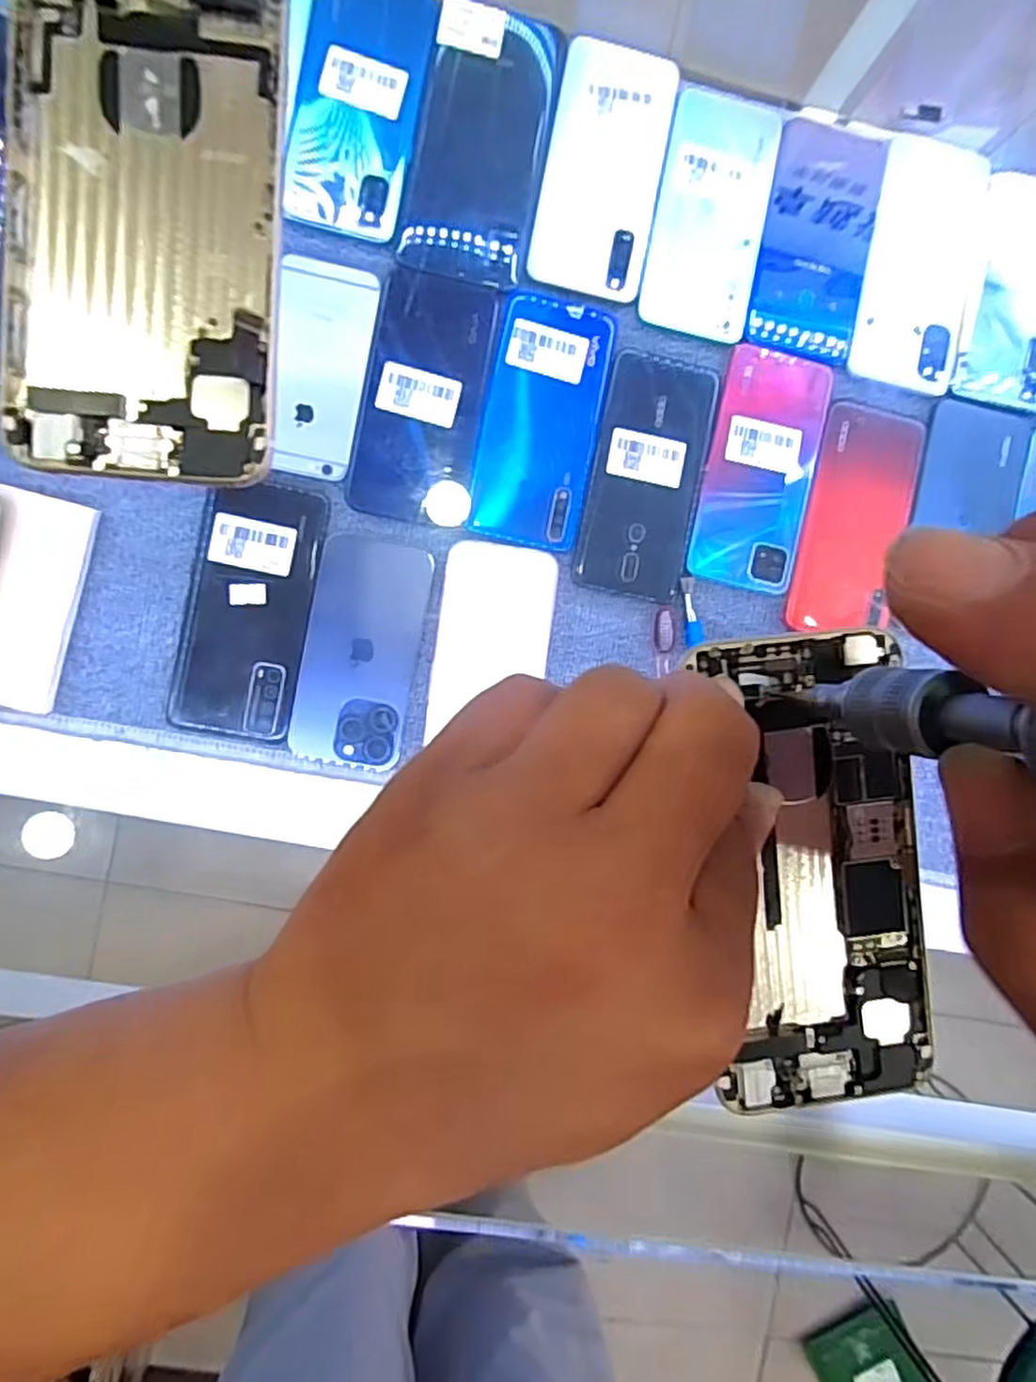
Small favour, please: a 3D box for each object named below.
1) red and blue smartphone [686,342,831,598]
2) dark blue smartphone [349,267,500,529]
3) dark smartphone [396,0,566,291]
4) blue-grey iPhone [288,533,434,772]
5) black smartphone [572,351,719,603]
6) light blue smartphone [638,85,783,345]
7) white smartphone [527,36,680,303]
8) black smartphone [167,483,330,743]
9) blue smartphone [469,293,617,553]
[{"bbox_3d":[0.165,-0.151,0.479,0.073,0.007,0.159,12,91,-6],"label":"red and blue smartphone"},{"bbox_3d":[-0.060,-0.191,0.459,0.077,0.007,0.157,8,91,-6],"label":"dark blue smartphone"},{"bbox_3d":[-0.023,-0.353,0.457,0.081,0.008,0.169,11,91,-6],"label":"dark smartphone"},{"bbox_3d":[-0.101,-0.025,0.457,0.071,0.007,0.145,10,91,-6],"label":"blue-grey iPhone"},{"bbox_3d":[0.087,-0.144,0.472,0.075,0.004,0.159,11,91,-6],"label":"black smartphone"},{"bbox_3d":[0.130,-0.319,0.471,0.075,0.004,0.159,9,91,-6],"label":"light blue smartphone"},{"bbox_3d":[0.056,-0.342,0.465,0.075,0.006,0.157,10,91,-6],"label":"white smartphone"},{"bbox_3d":[-0.172,-0.051,0.451,0.075,0.010,0.158,11,91,-6],"label":"black smartphone"},{"bbox_3d":[0.016,-0.177,0.465,0.074,0.004,0.158,11,91,-6],"label":"blue smartphone"}]

